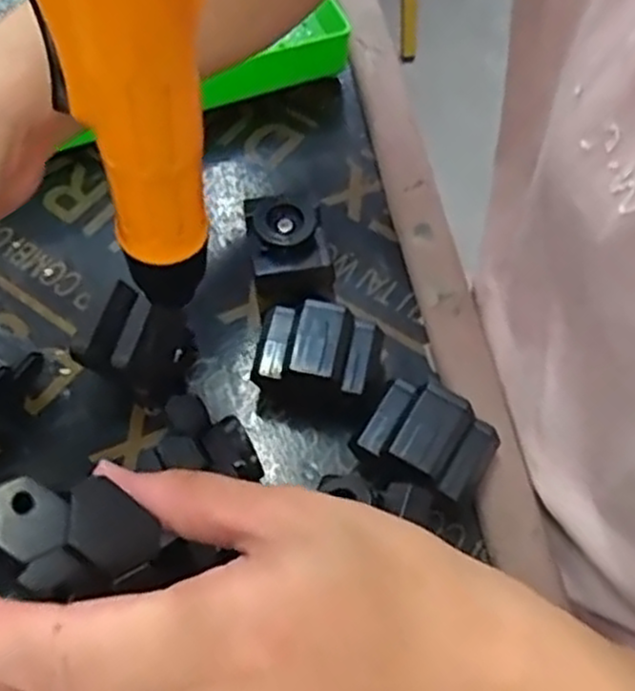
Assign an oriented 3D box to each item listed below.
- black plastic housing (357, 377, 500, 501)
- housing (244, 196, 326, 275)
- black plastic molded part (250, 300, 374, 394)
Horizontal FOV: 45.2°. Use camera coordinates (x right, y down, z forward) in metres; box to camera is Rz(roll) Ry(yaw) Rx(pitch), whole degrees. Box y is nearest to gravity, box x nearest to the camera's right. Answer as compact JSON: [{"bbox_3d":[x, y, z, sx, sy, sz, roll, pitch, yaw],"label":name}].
[{"bbox_3d":[0.051,0.044,0.354,0.054,0.035,0.040,30,65,14],"label":"black plastic housing"},{"bbox_3d":[-0.018,-0.055,0.408,0.035,0.038,0.042,-8,62,-6],"label":"housing"},{"bbox_3d":[-0.002,0.004,0.376,0.056,0.041,0.038,8,62,2],"label":"black plastic molded part"}]

